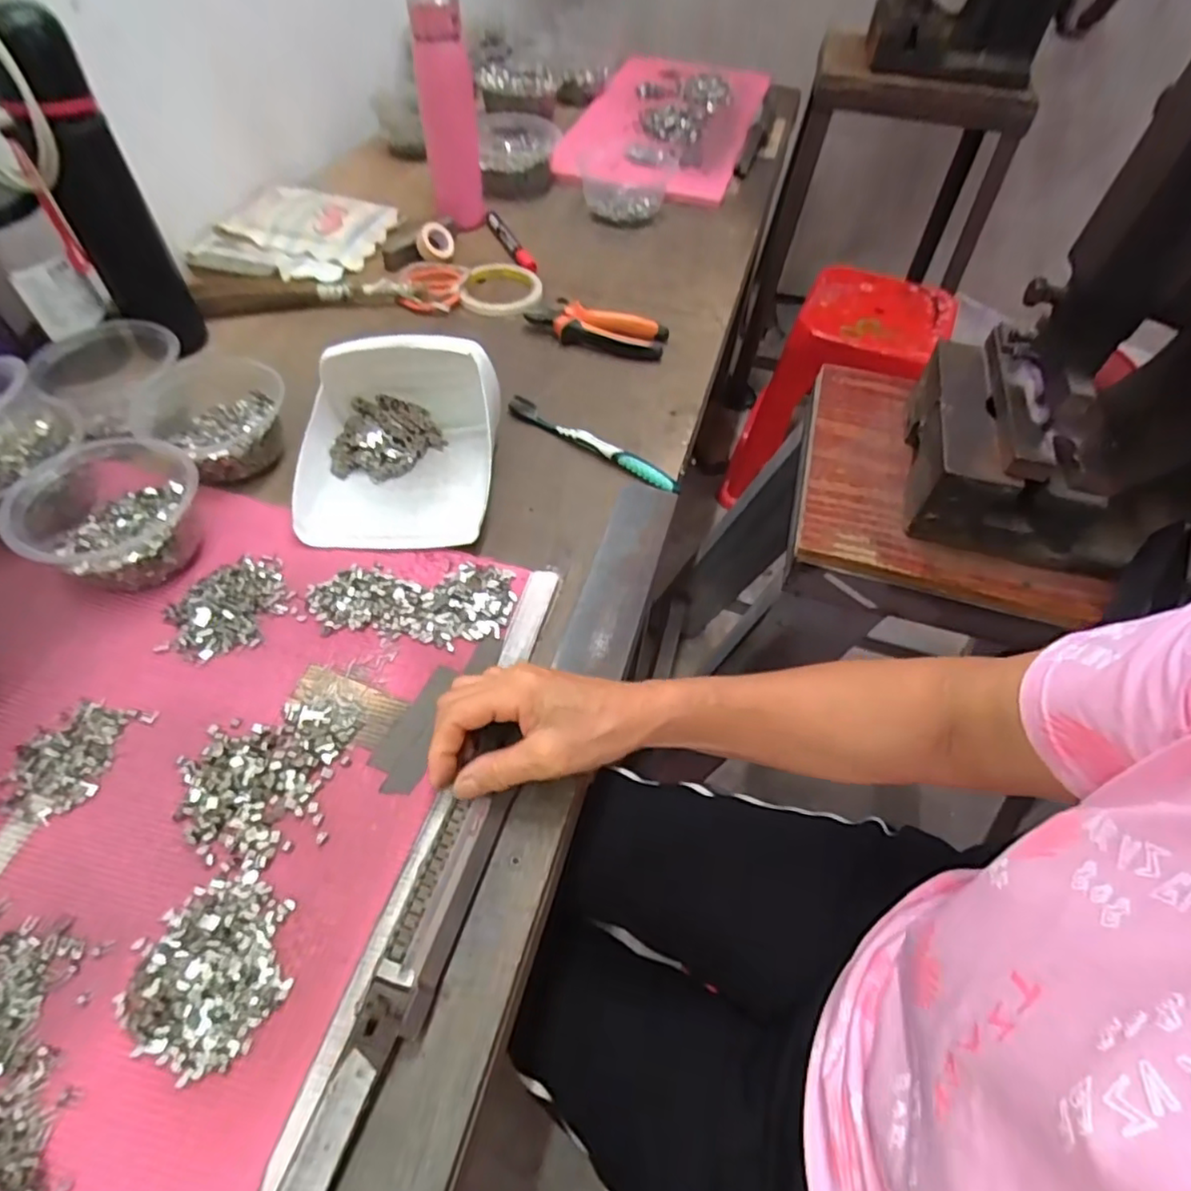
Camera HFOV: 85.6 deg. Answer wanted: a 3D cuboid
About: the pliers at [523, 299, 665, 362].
[{"bbox_3d":[0.003,-0.293,0.694,0.151,0.028,0.064,20,54,11],"label":"pliers"}]

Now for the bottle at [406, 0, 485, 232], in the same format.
[{"bbox_3d":[-0.172,-0.559,0.752,0.065,0.206,0.052,-4,54,-7],"label":"bottle"}]

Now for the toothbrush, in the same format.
[{"bbox_3d":[-0.003,-0.138,0.583,0.178,0.020,0.014,30,57,18],"label":"toothbrush"}]

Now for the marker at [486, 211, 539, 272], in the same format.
[{"bbox_3d":[-0.106,-0.443,0.806,0.017,0.015,0.151,-20,57,-18],"label":"marker"}]

